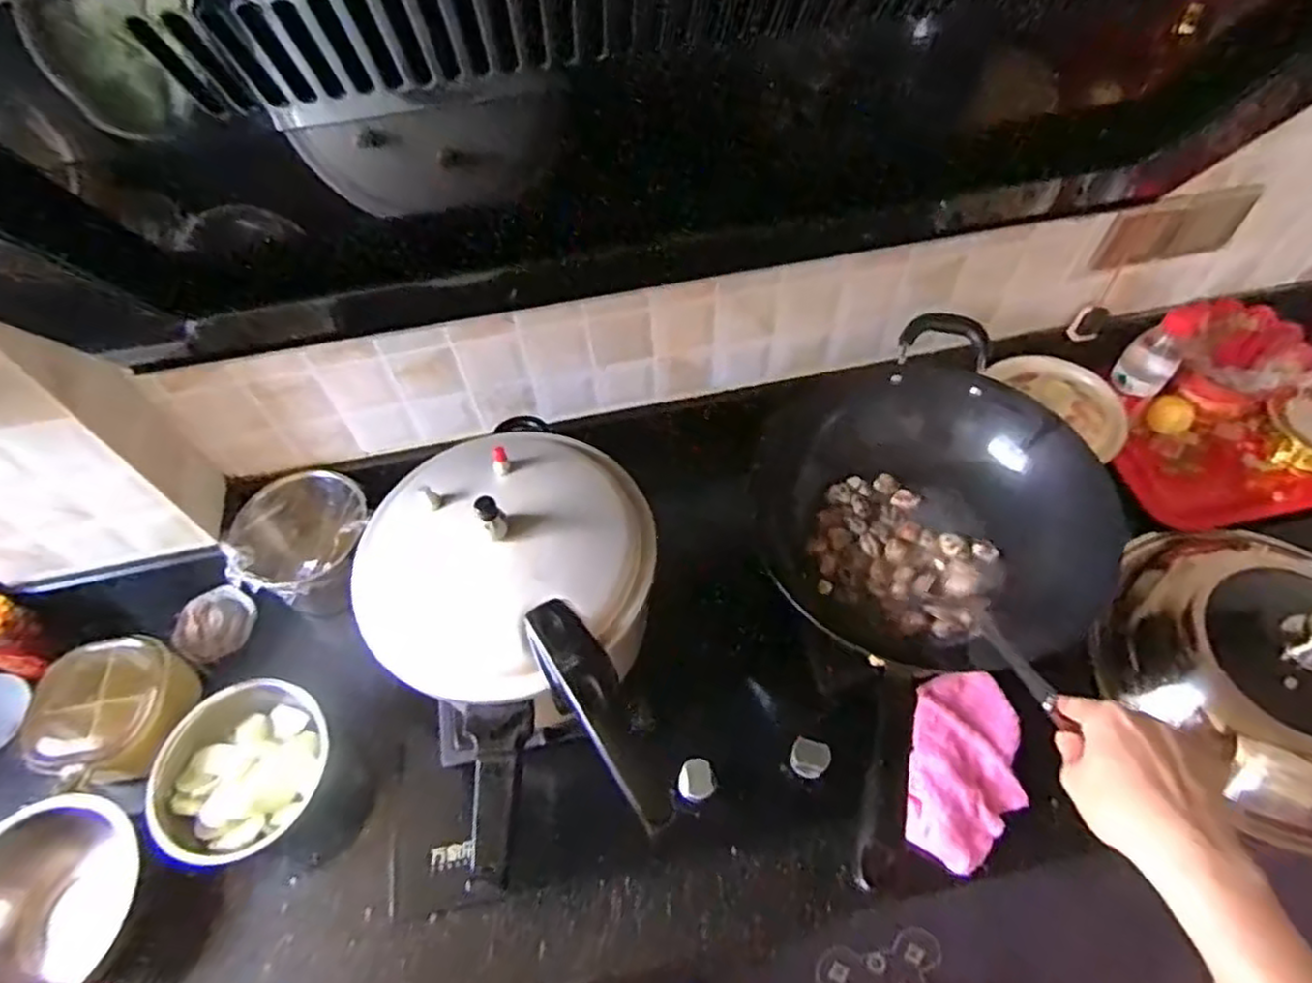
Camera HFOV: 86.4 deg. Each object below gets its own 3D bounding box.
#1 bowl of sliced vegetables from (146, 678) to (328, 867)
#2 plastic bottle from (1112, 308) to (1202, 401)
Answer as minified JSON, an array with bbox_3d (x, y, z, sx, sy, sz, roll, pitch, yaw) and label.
[{"bbox_3d":[-0.426,0.295,0.741,0.167,0.068,0.175,-1,56,2],"label":"bowl of sliced vegetables"},{"bbox_3d":[0.653,-0.180,0.912,0.063,0.107,0.078,36,65,24],"label":"plastic bottle"}]

